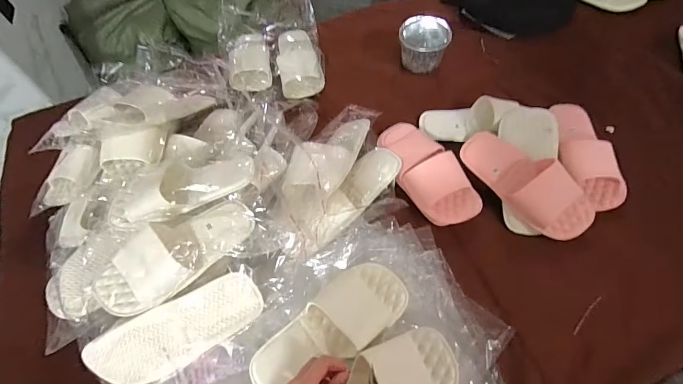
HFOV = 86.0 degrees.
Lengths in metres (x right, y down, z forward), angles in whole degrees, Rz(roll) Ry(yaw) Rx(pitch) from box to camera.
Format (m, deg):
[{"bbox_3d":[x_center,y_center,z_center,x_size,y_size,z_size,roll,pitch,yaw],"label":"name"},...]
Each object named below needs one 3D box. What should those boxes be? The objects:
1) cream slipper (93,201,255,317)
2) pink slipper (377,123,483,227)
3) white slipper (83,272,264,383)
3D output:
[{"bbox_3d":[-0.237,0.080,0.517,0.230,0.063,0.103,-38,63,-18],"label":"cream slipper"},{"bbox_3d":[0.153,-0.046,0.682,0.109,0.051,0.246,-18,59,-7],"label":"pink slipper"},{"bbox_3d":[-0.230,0.197,0.525,0.240,0.098,0.042,-24,16,-6],"label":"white slipper"}]

